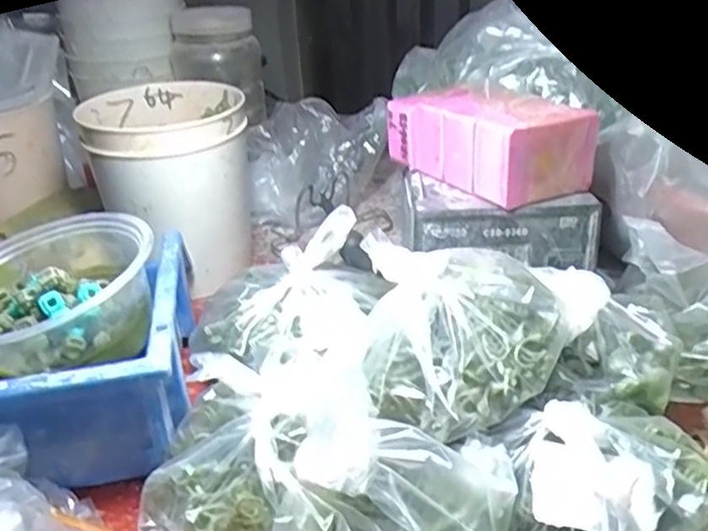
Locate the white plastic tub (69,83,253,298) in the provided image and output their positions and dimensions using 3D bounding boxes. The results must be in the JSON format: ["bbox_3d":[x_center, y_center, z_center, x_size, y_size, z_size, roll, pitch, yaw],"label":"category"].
[{"bbox_3d":[-0.135,-0.065,0.501,0.116,0.121,0.124,-3,31,2],"label":"white plastic tub"}]

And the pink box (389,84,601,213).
[{"bbox_3d":[0.083,-0.087,0.436,0.079,0.050,0.137,-22,35,-27],"label":"pink box"}]

